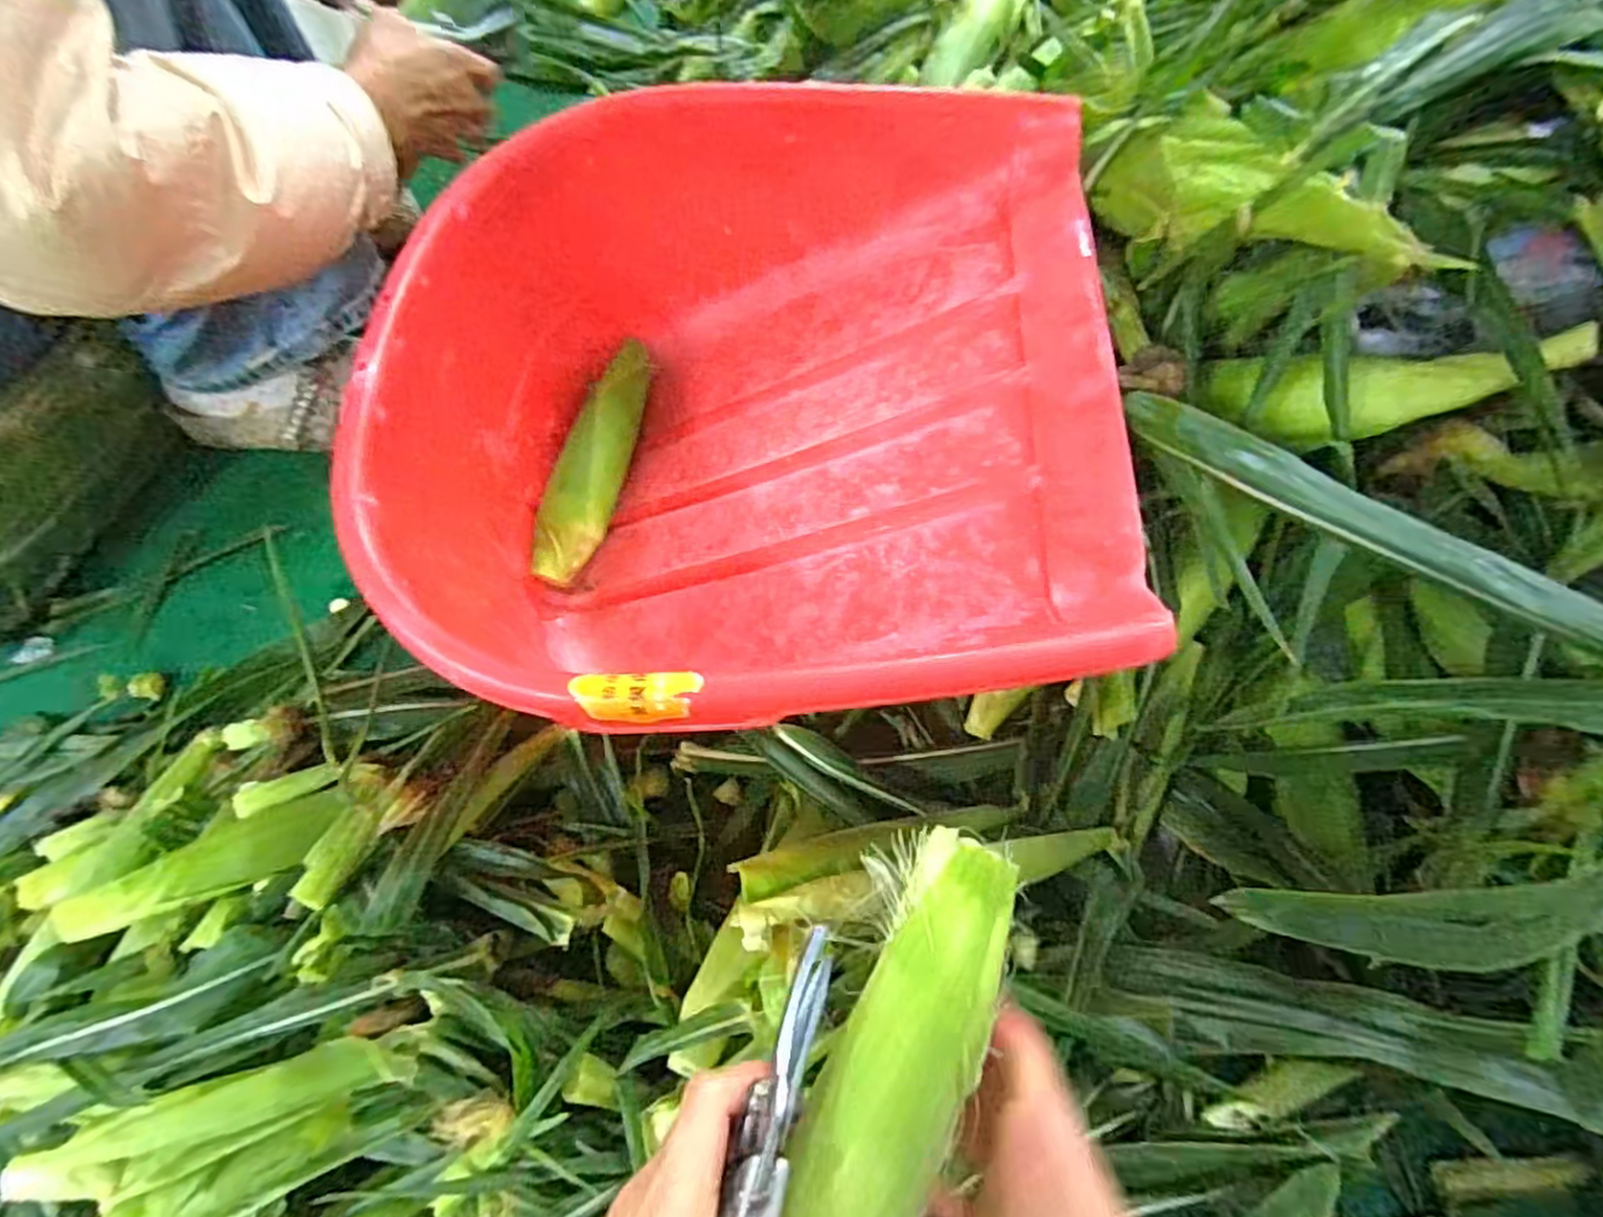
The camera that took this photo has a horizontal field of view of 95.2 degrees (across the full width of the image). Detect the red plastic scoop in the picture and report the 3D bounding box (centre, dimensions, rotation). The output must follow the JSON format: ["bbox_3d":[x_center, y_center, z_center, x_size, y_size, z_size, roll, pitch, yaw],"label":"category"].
[{"bbox_3d":[-0.038,-0.127,0.534,0.431,0.229,0.458,2,68,0],"label":"red plastic scoop"}]

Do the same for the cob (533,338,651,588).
[{"bbox_3d":[-0.180,-0.135,0.631,0.054,0.042,0.236,10,68,3],"label":"cob"}]

